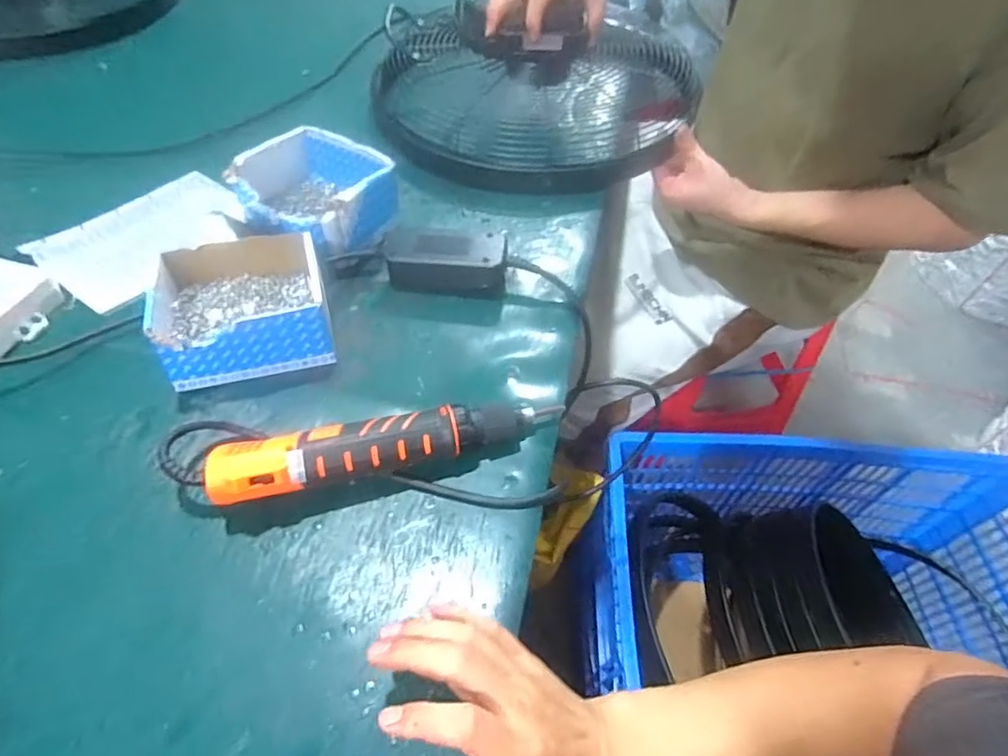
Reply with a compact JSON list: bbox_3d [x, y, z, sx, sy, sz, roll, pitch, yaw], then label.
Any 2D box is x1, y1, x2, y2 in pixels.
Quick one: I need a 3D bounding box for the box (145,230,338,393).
[{"bbox_3d":[-0.227,-0.060,0.522,0.133,0.074,0.128,-14,55,-15],"label":"box"}]

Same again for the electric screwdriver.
[{"bbox_3d":[-0.085,0.055,0.451,0.259,0.056,0.042,-11,54,-13],"label":"electric screwdriver"}]

